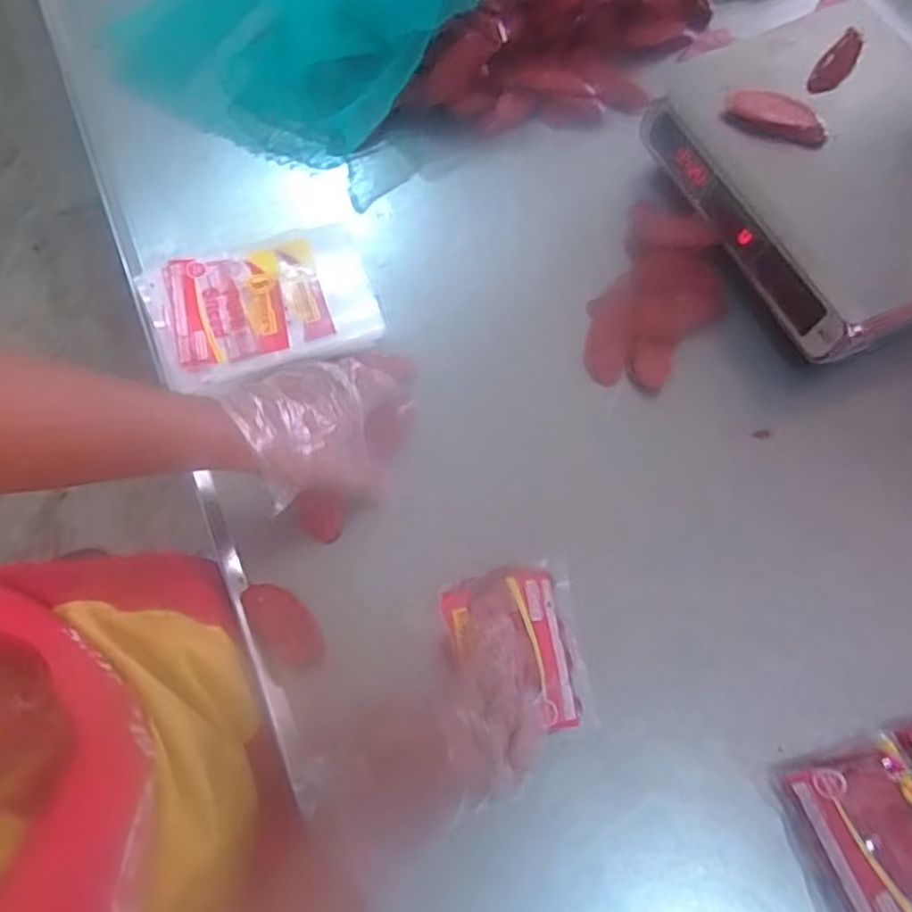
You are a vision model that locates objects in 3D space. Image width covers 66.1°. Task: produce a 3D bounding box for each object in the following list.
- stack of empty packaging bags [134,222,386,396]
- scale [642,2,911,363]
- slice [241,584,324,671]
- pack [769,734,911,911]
[{"bbox_3d":[-0.201,-0.157,0.732,0.224,0.021,0.161,-17,67,-7],"label":"stack of empty packaging bags"},{"bbox_3d":[0.385,-0.287,0.727,0.245,0.120,0.343,-23,68,-10],"label":"scale"},{"bbox_3d":[-0.152,0.148,0.617,0.045,0.011,0.085,-41,72,-16],"label":"slice"},{"bbox_3d":[0.316,0.291,0.522,0.103,0.046,0.136,-15,67,-7],"label":"pack"}]

